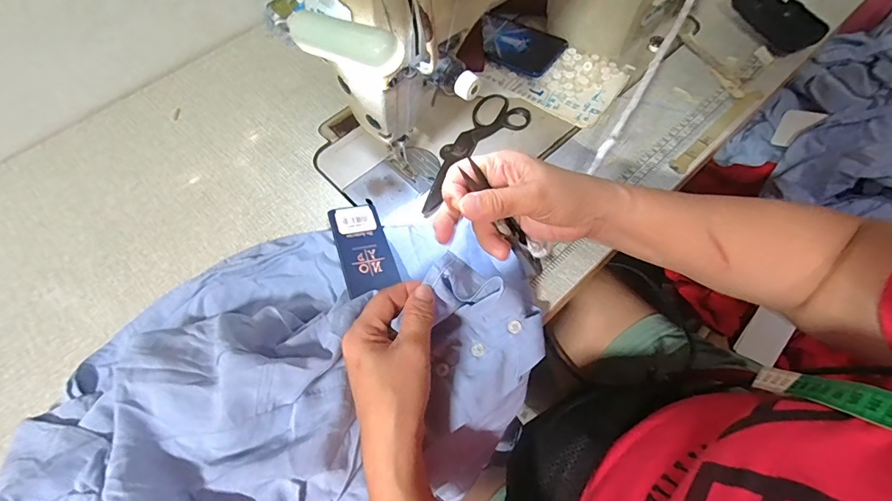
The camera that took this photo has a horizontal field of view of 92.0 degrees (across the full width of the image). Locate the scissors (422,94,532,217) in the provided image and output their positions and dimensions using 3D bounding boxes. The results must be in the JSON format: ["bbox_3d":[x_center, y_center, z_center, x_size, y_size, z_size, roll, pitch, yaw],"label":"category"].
[{"bbox_3d":[0.018,-0.108,0.450,0.060,0.007,0.169,38,70,21],"label":"scissors"}]

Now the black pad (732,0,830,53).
[{"bbox_3d":[0.407,-0.284,0.522,0.060,0.025,0.107,-15,61,-5],"label":"black pad"}]

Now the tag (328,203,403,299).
[{"bbox_3d":[-0.076,-0.005,0.396,0.047,0.007,0.109,-11,53,-19],"label":"tag"}]

